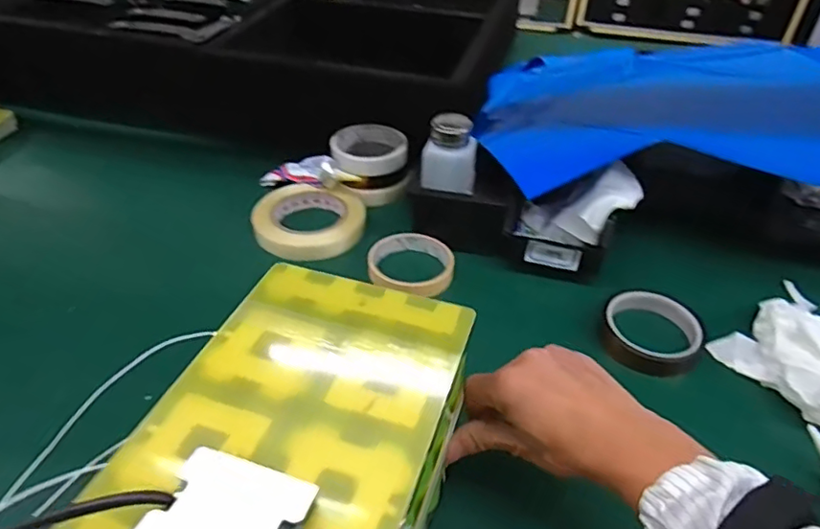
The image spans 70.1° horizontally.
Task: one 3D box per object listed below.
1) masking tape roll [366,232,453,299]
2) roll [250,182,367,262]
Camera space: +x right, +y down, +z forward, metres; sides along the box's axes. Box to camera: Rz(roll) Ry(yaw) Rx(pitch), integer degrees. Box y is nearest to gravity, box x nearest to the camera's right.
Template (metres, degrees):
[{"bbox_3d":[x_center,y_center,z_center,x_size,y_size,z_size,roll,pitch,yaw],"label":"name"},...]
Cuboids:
[{"bbox_3d":[0.002,0.001,0.608,0.088,0.026,0.085,1,41,-1],"label":"masking tape roll"},{"bbox_3d":[-0.115,-0.051,0.672,0.121,0.031,0.121,0,41,-3],"label":"roll"}]

